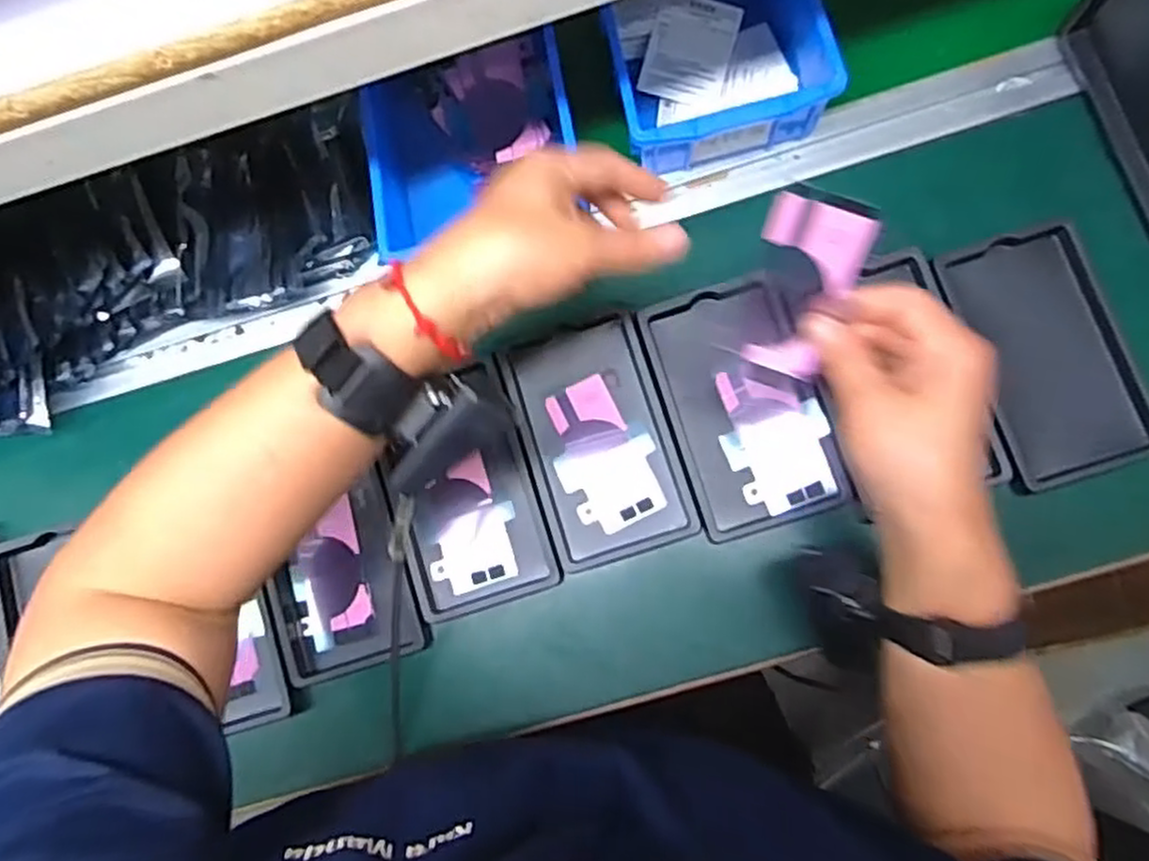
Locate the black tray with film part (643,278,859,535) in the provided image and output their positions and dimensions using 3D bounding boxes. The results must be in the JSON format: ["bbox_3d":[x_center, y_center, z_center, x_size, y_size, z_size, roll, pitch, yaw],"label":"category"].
[{"bbox_3d":[0.111,-0.016,0.486,0.097,0.012,0.158,-16,81,3],"label":"black tray with film part"}]

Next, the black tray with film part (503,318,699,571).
[{"bbox_3d":[0.016,0.007,0.494,0.091,0.013,0.154,-17,81,3],"label":"black tray with film part"}]

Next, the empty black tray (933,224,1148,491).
[{"bbox_3d":[0.301,-0.053,0.475,0.092,0.019,0.155,-21,81,2],"label":"empty black tray"}]

